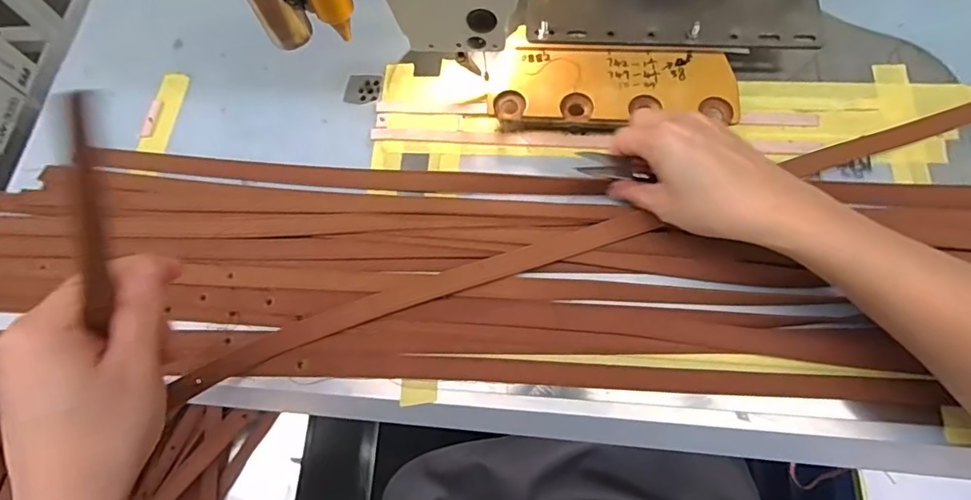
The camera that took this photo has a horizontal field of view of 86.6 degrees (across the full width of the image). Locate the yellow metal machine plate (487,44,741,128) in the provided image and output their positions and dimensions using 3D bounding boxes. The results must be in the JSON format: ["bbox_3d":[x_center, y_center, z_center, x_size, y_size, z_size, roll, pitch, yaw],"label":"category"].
[{"bbox_3d":[0.094,-0.123,0.387,0.178,0.009,0.062,4,75,5],"label":"yellow metal machine plate"}]

